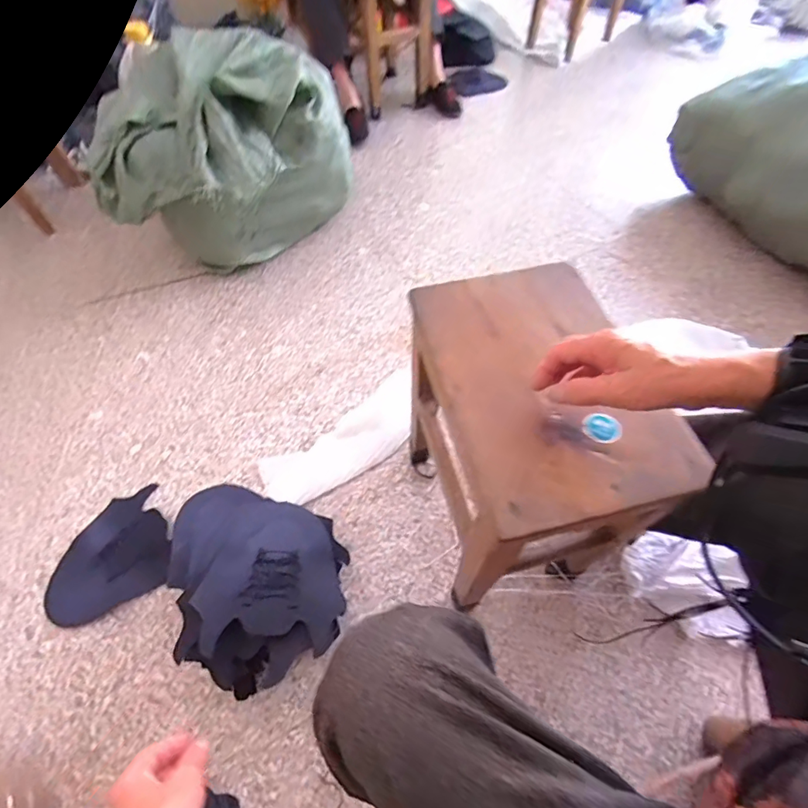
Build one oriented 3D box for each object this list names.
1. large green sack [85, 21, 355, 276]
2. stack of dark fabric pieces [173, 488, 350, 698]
[{"bbox_3d":[-0.417,-0.590,1.141,0.463,0.400,0.513,13,57,8],"label":"large green sack"},{"bbox_3d":[-0.235,0.248,0.739,0.239,0.135,0.343,-23,59,-15],"label":"stack of dark fabric pieces"}]

